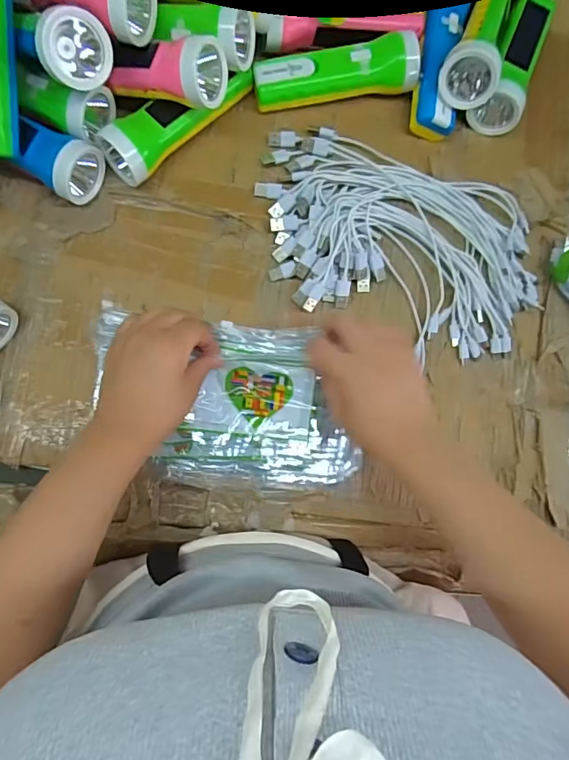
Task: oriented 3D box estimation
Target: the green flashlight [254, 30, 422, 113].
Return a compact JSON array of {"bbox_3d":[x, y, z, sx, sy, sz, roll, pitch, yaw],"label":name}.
[{"bbox_3d":[0.051,-0.303,0.474,0.162,0.044,0.043,-8,83,-7],"label":"green flashlight"}]

